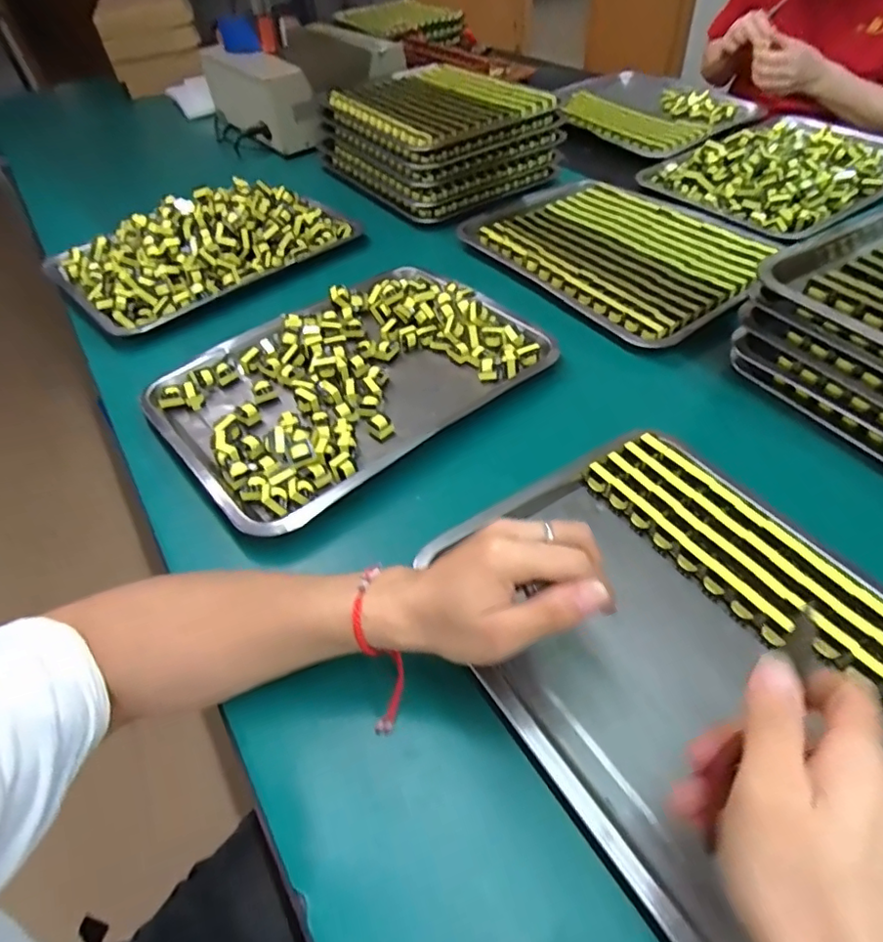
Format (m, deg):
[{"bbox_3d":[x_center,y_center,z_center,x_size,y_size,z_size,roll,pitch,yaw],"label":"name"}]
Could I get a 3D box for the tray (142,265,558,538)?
[{"bbox_3d":[-0.096,-0.103,0.596,0.368,0.032,0.272,-35,54,-24],"label":"tray"}]

